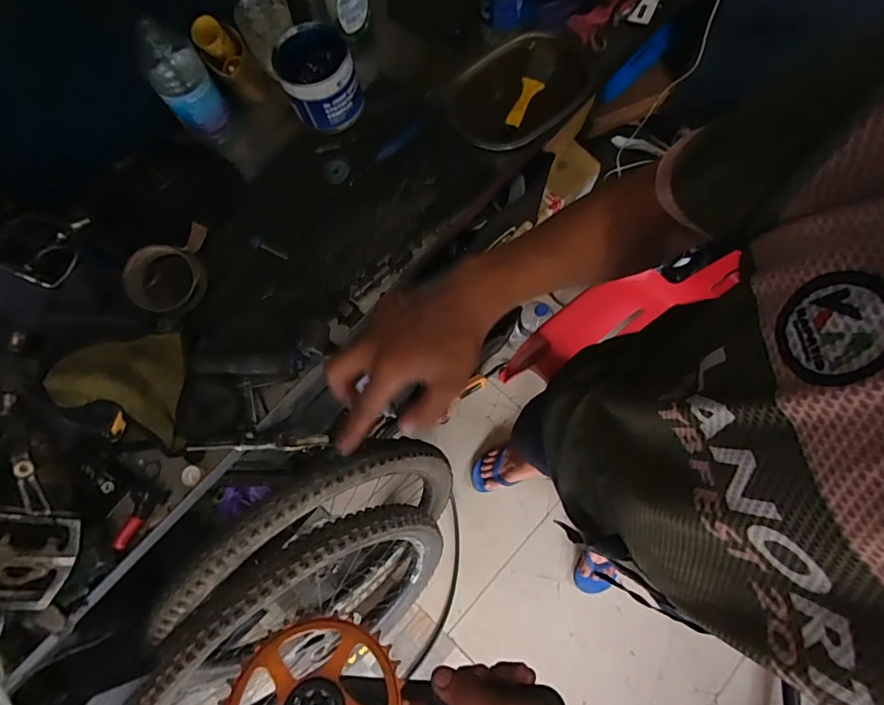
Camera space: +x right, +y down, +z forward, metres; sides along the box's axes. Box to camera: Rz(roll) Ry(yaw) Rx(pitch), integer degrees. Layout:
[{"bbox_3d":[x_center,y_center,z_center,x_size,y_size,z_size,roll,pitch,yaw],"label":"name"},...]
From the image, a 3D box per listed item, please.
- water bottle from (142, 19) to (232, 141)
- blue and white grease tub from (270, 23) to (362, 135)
[{"bbox_3d":[-0.334,-0.348,0.629,0.069,0.147,0.058,-33,77,-6],"label":"water bottle"},{"bbox_3d":[-0.170,-0.379,0.670,0.095,0.085,0.103,-1,76,2],"label":"blue and white grease tub"}]

